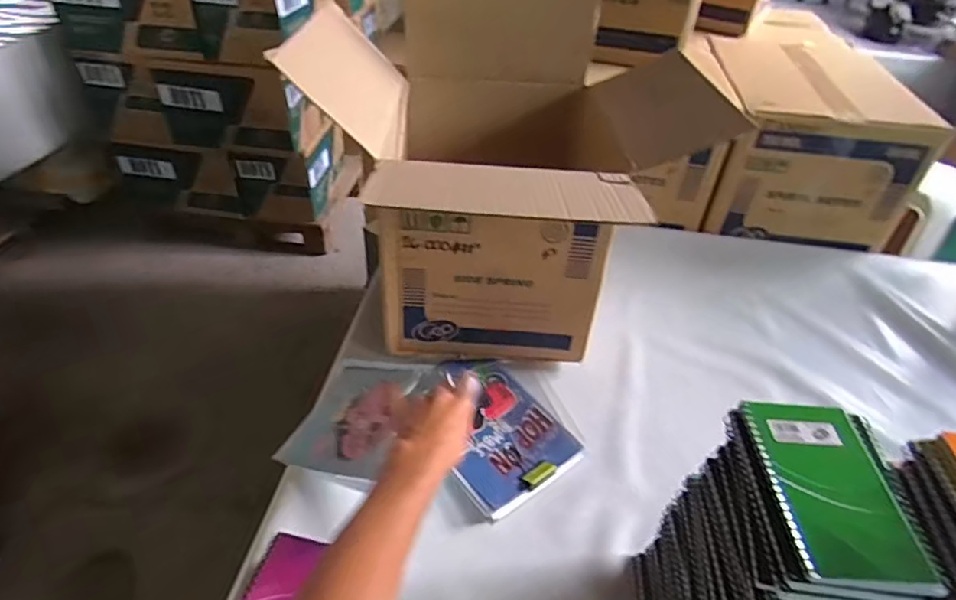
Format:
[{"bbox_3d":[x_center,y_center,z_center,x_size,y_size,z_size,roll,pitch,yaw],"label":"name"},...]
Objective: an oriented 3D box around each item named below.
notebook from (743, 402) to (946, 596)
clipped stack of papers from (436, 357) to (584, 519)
[{"bbox_3d":[0.236,0.123,0.381,0.082,0.011,0.129,4,40,0],"label":"notebook"},{"bbox_3d":[0.016,0.158,0.736,0.157,0.011,0.225,-22,46,-28],"label":"clipped stack of papers"}]

